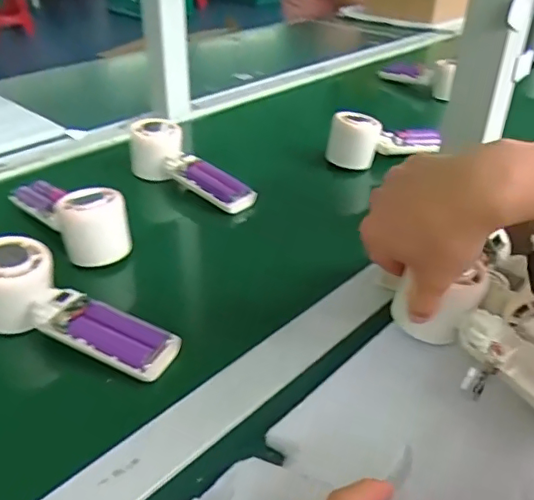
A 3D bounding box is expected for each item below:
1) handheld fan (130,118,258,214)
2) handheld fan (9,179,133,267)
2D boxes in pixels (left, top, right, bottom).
[{"bbox_3d":[-0.087,-0.094,0.629,0.160,0.056,0.046,27,40,34],"label":"handheld fan"},{"bbox_3d":[-0.194,-0.044,0.546,0.049,0.052,0.167,-25,41,-36],"label":"handheld fan"}]

